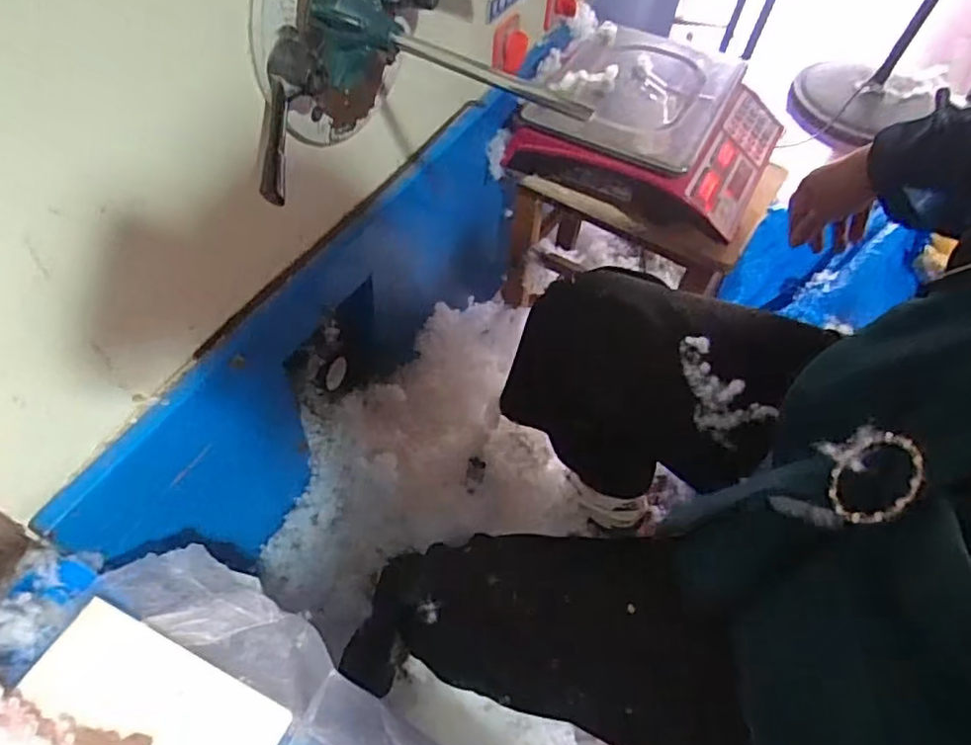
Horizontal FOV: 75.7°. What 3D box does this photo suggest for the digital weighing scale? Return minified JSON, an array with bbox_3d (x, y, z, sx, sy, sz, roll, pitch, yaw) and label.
[{"bbox_3d":[0.243,-0.355,0.898,0.325,0.109,0.299,25,57,13],"label":"digital weighing scale"}]

